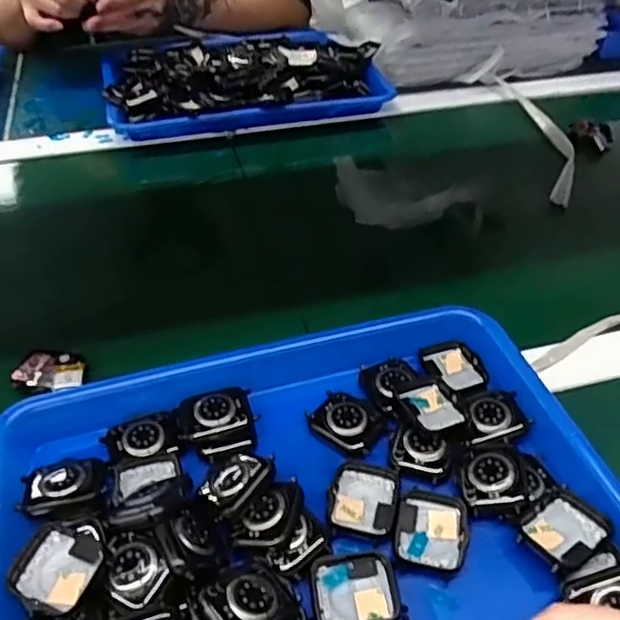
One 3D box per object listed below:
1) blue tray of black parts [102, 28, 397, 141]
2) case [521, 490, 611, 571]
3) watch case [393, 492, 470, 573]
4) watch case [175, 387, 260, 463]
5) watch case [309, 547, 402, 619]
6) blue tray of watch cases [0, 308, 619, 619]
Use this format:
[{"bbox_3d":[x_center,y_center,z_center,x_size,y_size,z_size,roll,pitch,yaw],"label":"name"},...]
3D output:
[{"bbox_3d":[-0.083,-0.288,0.770,0.322,0.049,0.222,-9,43,-12],"label":"blue tray of black parts"},{"bbox_3d":[0.133,0.116,0.336,0.043,0.009,0.034,-26,49,-27],"label":"case"},{"bbox_3d":[0.065,0.118,0.341,0.038,0.008,0.040,8,42,7],"label":"watch case"},{"bbox_3d":[-0.055,0.067,0.383,0.045,0.012,0.043,-12,44,-14],"label":"watch case"},{"bbox_3d":[0.023,0.140,0.318,0.042,0.011,0.038,-7,43,-10],"label":"watch case"},{"bbox_3d":[-0.004,0.112,0.351,0.322,0.051,0.248,-12,44,-15],"label":"blue tray of watch cases"}]

